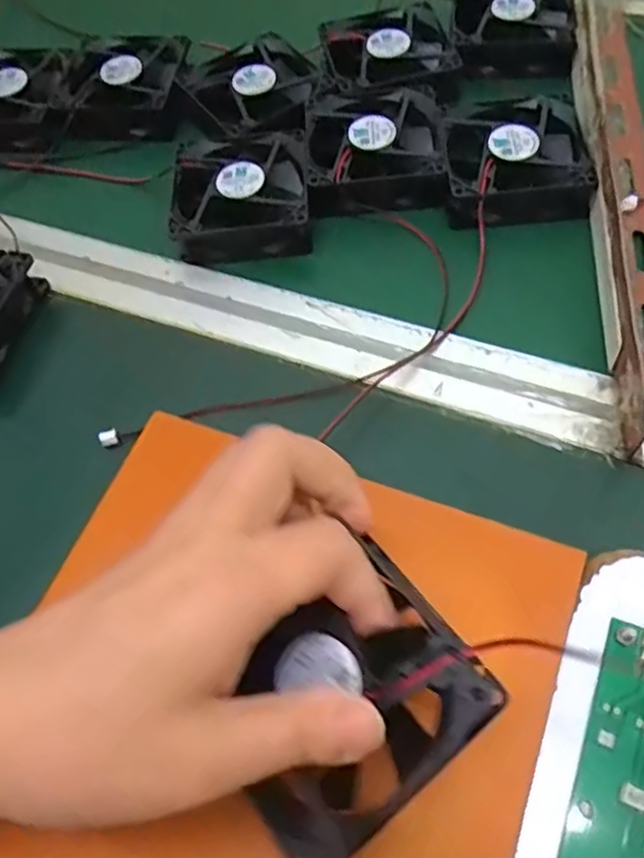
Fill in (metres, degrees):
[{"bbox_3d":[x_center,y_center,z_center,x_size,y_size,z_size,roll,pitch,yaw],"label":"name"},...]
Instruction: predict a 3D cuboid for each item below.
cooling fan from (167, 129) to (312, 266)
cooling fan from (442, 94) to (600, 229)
[{"bbox_3d":[-0.047,-0.140,0.407,0.078,0.026,0.082,-4,57,2],"label":"cooling fan"},{"bbox_3d":[0.113,-0.160,0.398,0.079,0.022,0.089,0,58,5],"label":"cooling fan"}]

